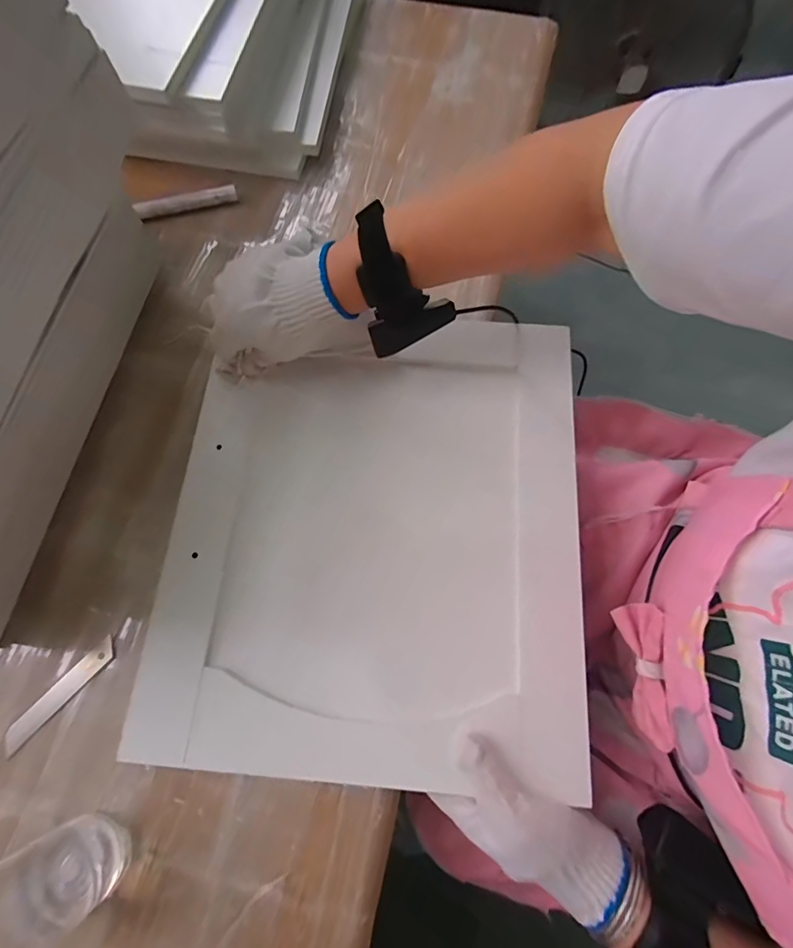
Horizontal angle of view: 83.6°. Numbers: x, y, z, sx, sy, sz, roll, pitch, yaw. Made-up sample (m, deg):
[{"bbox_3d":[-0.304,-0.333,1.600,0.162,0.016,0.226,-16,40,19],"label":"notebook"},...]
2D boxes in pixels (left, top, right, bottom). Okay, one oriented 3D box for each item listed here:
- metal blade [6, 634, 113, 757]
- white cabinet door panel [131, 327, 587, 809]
[{"bbox_3d":[-0.259,0.169,0.340,0.020,0.004,0.098,42,78,14],"label":"metal blade"},{"bbox_3d":[-0.022,0.036,0.369,0.337,0.022,0.369,3,72,3],"label":"white cabinet door panel"}]

